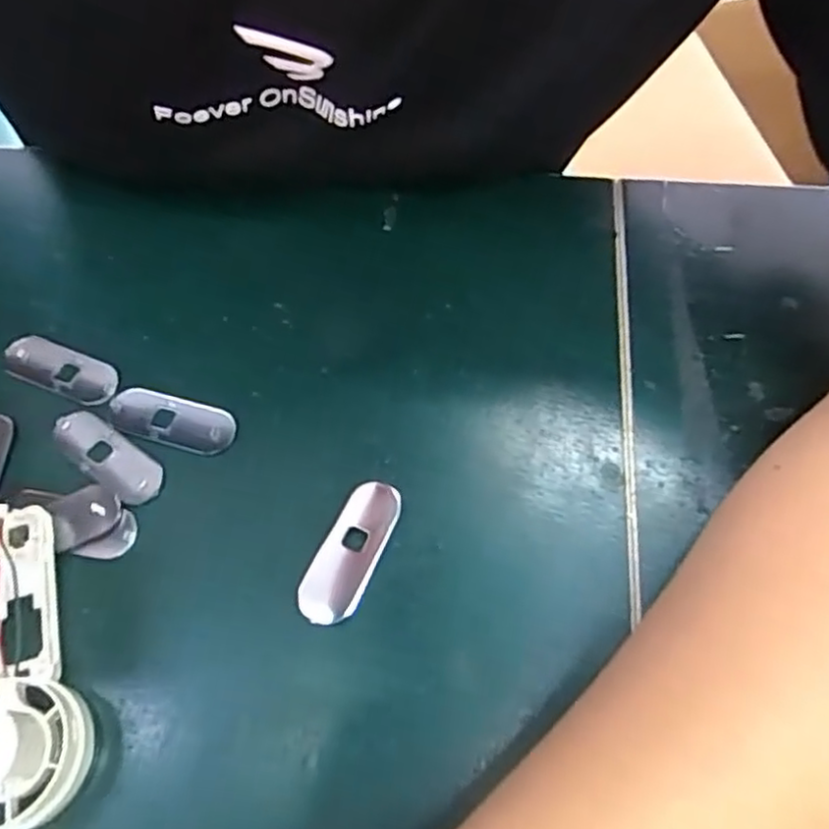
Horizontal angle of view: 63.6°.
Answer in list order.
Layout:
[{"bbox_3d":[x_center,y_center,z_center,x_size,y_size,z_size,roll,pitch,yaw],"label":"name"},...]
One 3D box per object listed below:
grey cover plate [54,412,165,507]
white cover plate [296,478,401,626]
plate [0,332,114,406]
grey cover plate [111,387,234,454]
[{"bbox_3d":[-0.114,0.014,0.246,0.050,0.004,0.017,33,67,17],"label":"grey cover plate"},{"bbox_3d":[-0.021,0.046,0.226,0.020,0.005,0.050,21,64,12],"label":"white cover plate"},{"bbox_3d":[-0.141,-0.018,0.265,0.050,0.004,0.020,21,64,12],"label":"plate"},{"bbox_3d":[-0.092,0.001,0.253,0.050,0.004,0.019,14,63,9],"label":"grey cover plate"}]

